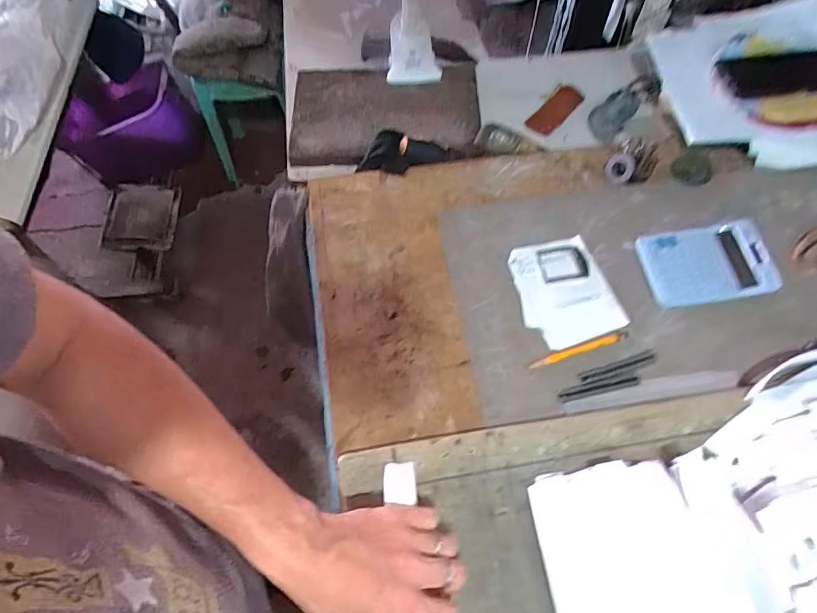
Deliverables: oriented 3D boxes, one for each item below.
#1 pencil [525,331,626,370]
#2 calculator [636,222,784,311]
[{"bbox_3d":[0.187,0.047,0.543,0.117,0.004,0.011,-16,62,-8],"label":"pencil"},{"bbox_3d":[0.350,-0.053,0.581,0.135,0.027,0.099,-5,61,-2],"label":"calculator"}]

